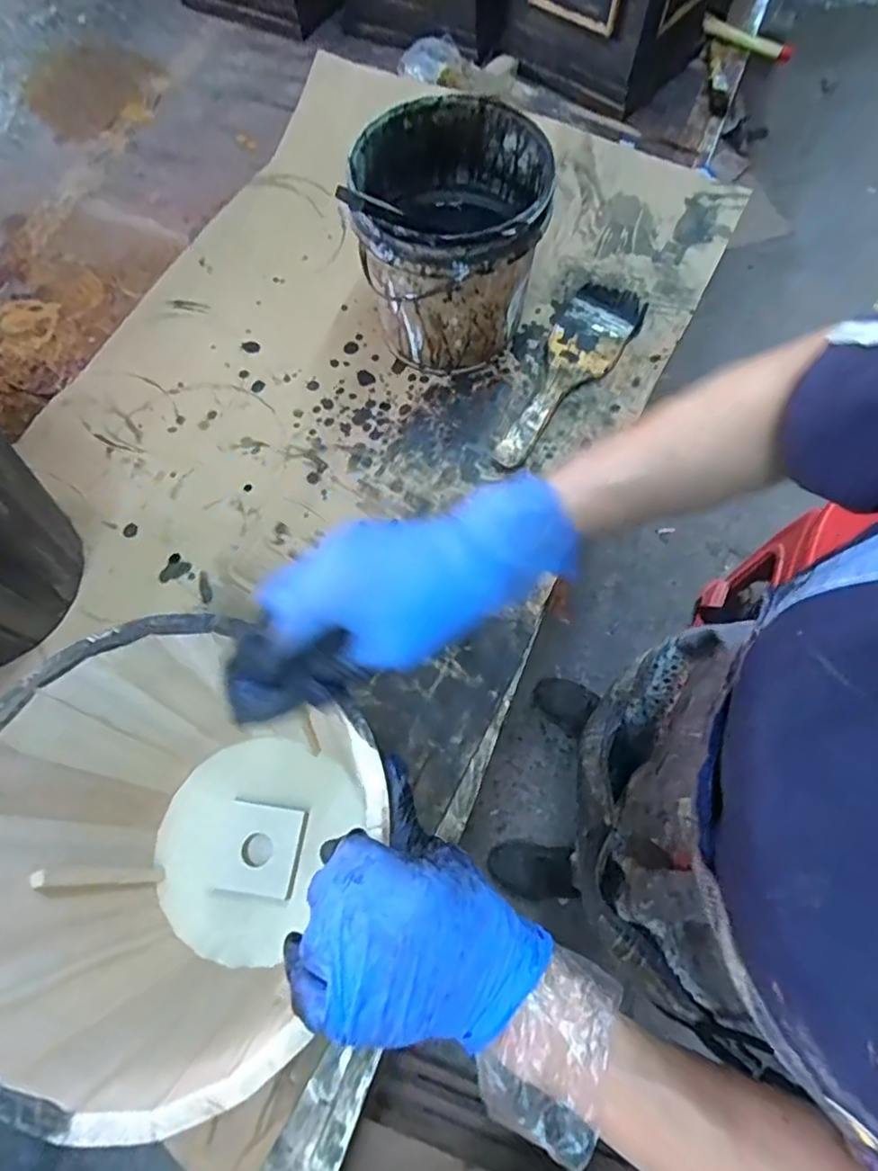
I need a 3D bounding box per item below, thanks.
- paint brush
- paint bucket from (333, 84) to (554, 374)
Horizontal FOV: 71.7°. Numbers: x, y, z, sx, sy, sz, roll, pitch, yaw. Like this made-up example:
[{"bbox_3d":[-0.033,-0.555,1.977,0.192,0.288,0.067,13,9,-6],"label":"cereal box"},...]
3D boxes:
[{"bbox_3d":[0.132,-0.221,0.637,0.073,0.026,0.251,29,70,9],"label":"paint brush"},{"bbox_3d":[0.009,-0.329,0.600,0.165,0.176,0.180,1,68,-2],"label":"paint bucket"}]

